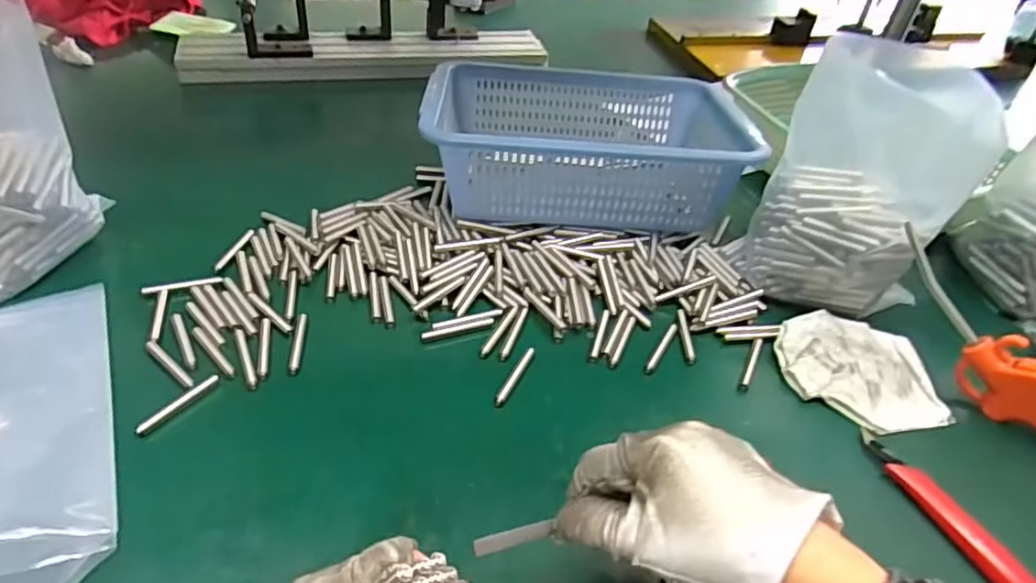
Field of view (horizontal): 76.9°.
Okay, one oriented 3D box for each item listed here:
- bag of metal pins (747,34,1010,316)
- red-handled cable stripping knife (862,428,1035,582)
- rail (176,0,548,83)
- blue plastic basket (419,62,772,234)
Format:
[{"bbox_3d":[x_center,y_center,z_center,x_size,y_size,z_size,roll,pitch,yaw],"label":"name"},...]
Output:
[{"bbox_3d":[0.278,-0.084,0.524,0.090,0.208,0.144,-11,40,-40],"label":"bag of metal pins"},{"bbox_3d":[0.269,0.144,0.400,0.018,0.019,0.147,-15,43,-23],"label":"red-handled cable stripping knife"},{"bbox_3d":[-0.200,-0.351,0.892,0.486,0.110,0.095,-7,41,-15],"label":"rail"},{"bbox_3d":[0.062,-0.153,0.657,0.293,0.095,0.227,5,39,0],"label":"blue plastic basket"}]

